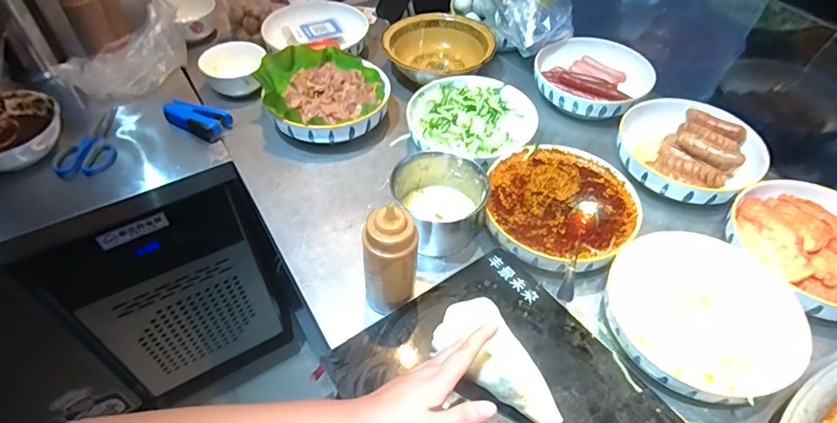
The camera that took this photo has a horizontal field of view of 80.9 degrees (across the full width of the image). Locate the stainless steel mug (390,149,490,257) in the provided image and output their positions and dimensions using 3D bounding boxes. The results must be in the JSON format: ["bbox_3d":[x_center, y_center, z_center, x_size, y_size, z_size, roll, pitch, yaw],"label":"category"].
[{"bbox_3d":[0.030,-0.011,0.742,0.128,0.095,0.132,0,55,0],"label":"stainless steel mug"}]

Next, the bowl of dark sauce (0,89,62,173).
[{"bbox_3d":[-0.697,-0.131,0.831,0.164,0.074,0.171,0,55,0],"label":"bowl of dark sauce"}]

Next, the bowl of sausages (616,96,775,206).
[{"bbox_3d":[0.448,-0.097,0.832,0.211,0.064,0.218,0,48,0],"label":"bowl of sausages"}]

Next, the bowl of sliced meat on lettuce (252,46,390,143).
[{"bbox_3d":[-0.170,-0.213,0.907,0.217,0.086,0.238,0,55,0],"label":"bowl of sliced meat on lettuce"}]

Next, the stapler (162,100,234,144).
[{"bbox_3d":[-0.399,-0.172,0.898,0.112,0.041,0.072,25,59,16],"label":"stapler"}]

